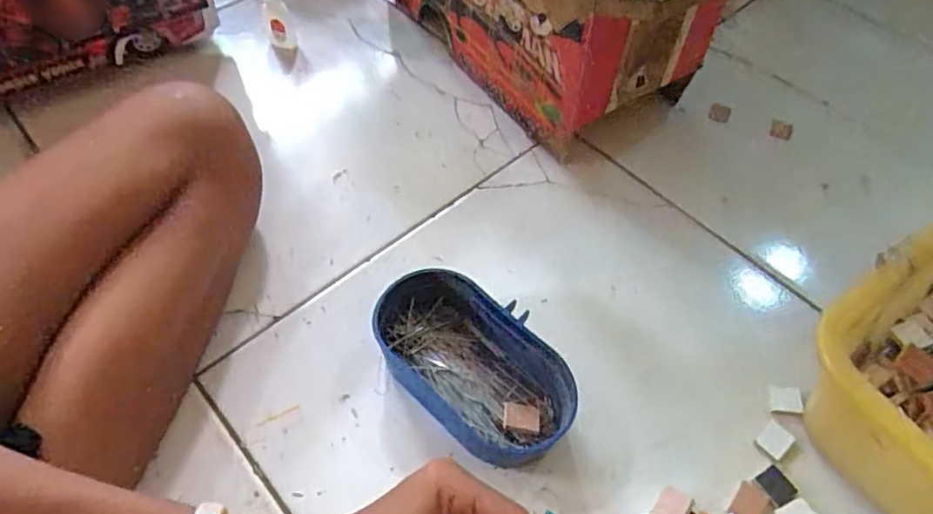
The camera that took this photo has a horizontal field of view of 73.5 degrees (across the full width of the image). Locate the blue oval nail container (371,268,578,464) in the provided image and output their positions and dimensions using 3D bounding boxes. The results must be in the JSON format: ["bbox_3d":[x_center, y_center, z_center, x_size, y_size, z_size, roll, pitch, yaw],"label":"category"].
[{"bbox_3d":[0.004,0.072,0.447,0.152,0.046,0.091,38,63,23],"label":"blue oval nail container"}]

